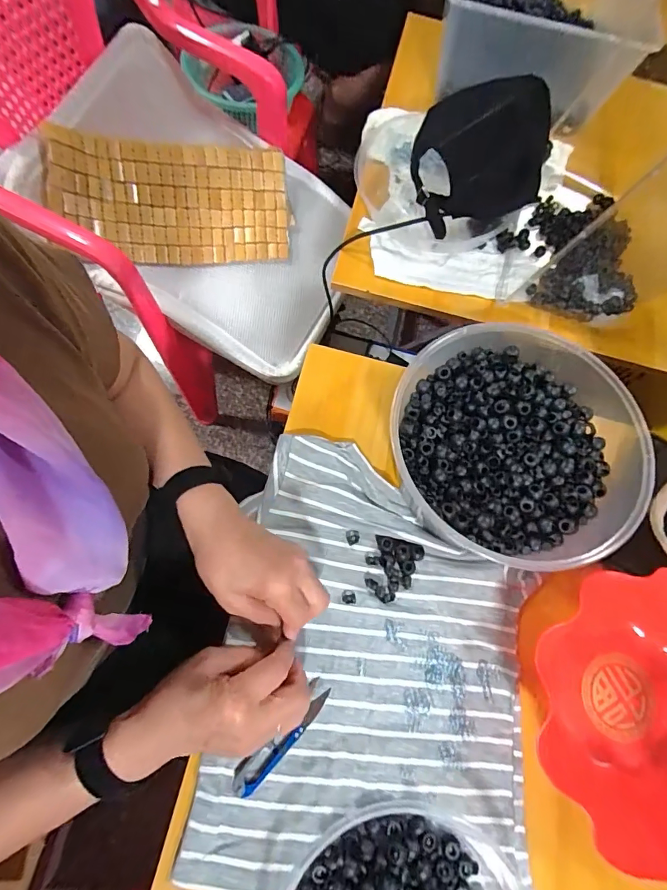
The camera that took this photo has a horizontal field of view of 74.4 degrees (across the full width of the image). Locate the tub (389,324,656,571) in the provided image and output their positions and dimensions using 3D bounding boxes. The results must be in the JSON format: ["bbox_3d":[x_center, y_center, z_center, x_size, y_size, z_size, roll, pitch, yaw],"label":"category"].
[{"bbox_3d":[0.169,0.003,0.415,0.214,0.081,0.213,0,72,-6],"label":"tub"}]

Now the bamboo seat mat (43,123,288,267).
[{"bbox_3d":[-0.256,-0.394,0.708,0.367,0.064,0.189,-6,101,-14],"label":"bamboo seat mat"}]

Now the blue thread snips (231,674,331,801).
[{"bbox_3d":[-0.044,0.248,0.373,0.022,0.014,0.104,44,73,8],"label":"blue thread snips"}]

